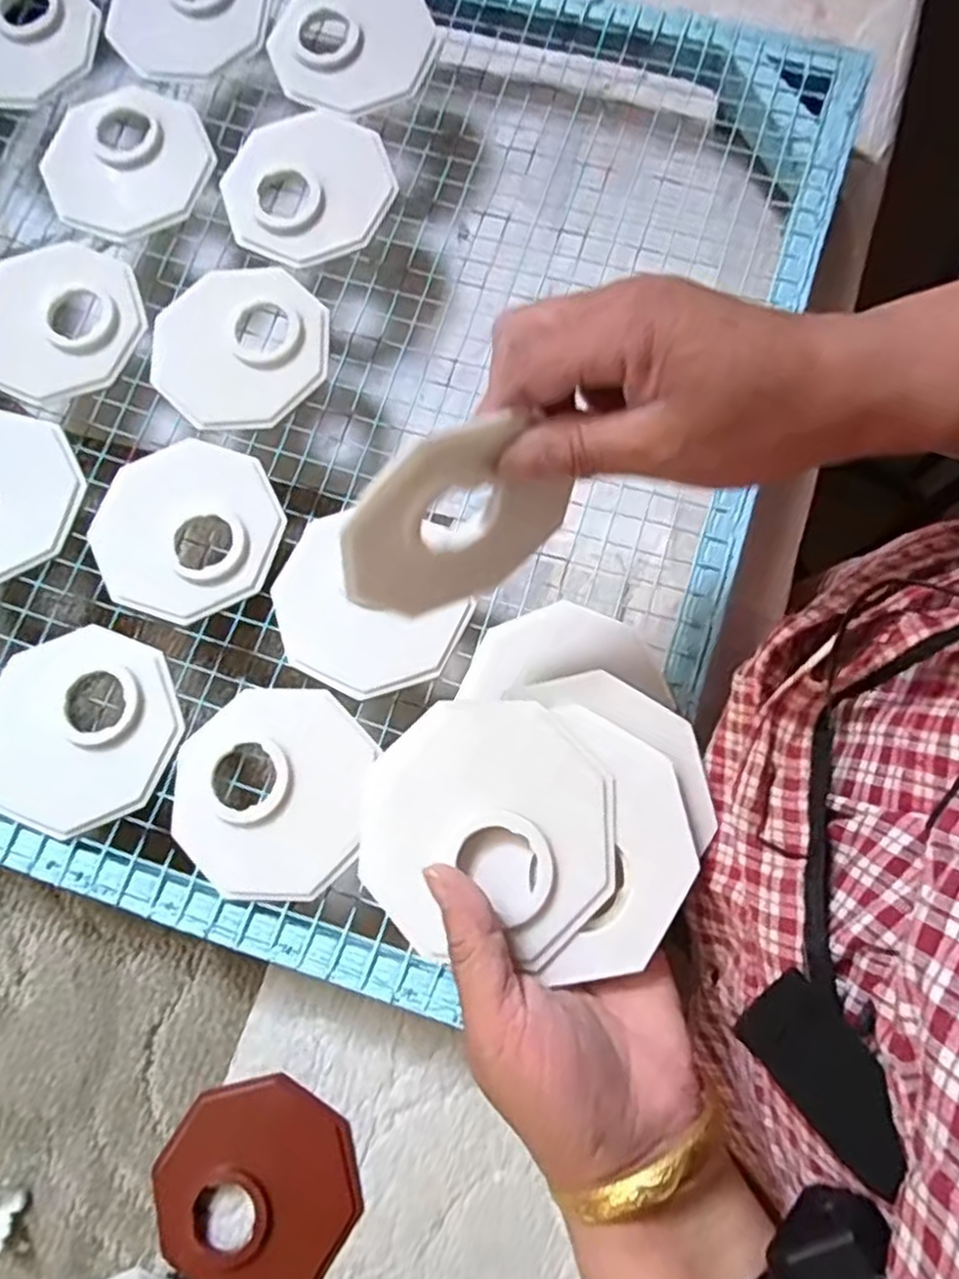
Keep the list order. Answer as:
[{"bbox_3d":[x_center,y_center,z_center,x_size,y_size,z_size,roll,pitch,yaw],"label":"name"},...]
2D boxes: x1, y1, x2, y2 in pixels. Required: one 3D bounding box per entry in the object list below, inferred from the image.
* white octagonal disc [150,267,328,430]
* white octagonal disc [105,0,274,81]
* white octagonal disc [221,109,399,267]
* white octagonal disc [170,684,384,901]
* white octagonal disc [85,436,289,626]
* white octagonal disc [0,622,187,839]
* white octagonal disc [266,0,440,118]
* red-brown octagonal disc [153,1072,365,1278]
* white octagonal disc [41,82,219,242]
[{"bbox_3d":[-0.139,-0.170,0.433,0.099,0.005,0.099,-2,77,0],"label":"white octagonal disc"},{"bbox_3d":[-0.187,-0.407,0.483,0.096,0.012,0.096,4,77,2],"label":"white octagonal disc"},{"bbox_3d":[-0.104,-0.273,0.452,0.099,0.009,0.094,-21,77,-4],"label":"white octagonal disc"},{"bbox_3d":[-0.104,0.074,0.374,0.095,0.008,0.100,11,77,4],"label":"white octagonal disc"},{"bbox_3d":[-0.159,-0.061,0.410,0.099,0.005,0.098,-30,78,-6],"label":"white octagonal disc"},{"bbox_3d":[-0.206,0.045,0.382,0.100,0.008,0.099,-25,78,-5],"label":"white octagonal disc"},{"bbox_3d":[-0.080,-0.378,0.475,0.102,0.011,0.102,-16,77,-3],"label":"white octagonal disc"},{"bbox_3d":[-0.115,0.284,0.389,0.101,0.007,0.100,32,80,8],"label":"red-brown octagonal disc"},{"bbox_3d":[-0.215,-0.296,0.463,0.099,0.014,0.106,16,78,5],"label":"white octagonal disc"}]

